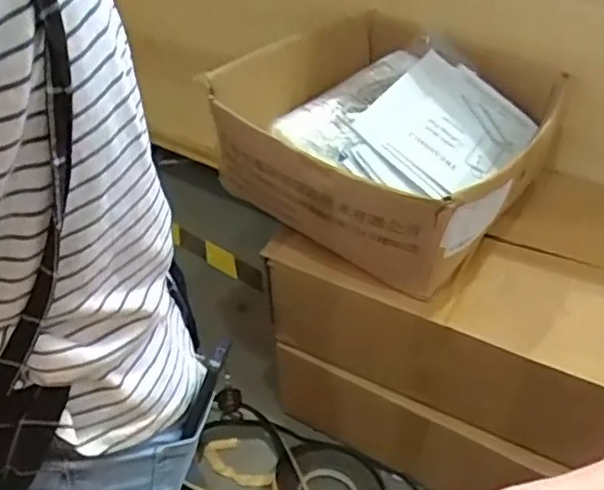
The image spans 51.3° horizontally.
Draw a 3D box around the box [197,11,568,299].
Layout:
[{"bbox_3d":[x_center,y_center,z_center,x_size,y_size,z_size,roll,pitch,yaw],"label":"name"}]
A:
[{"bbox_3d":[0.101,-0.143,0.821,0.392,0.149,0.359,24,47,25],"label":"box"}]

